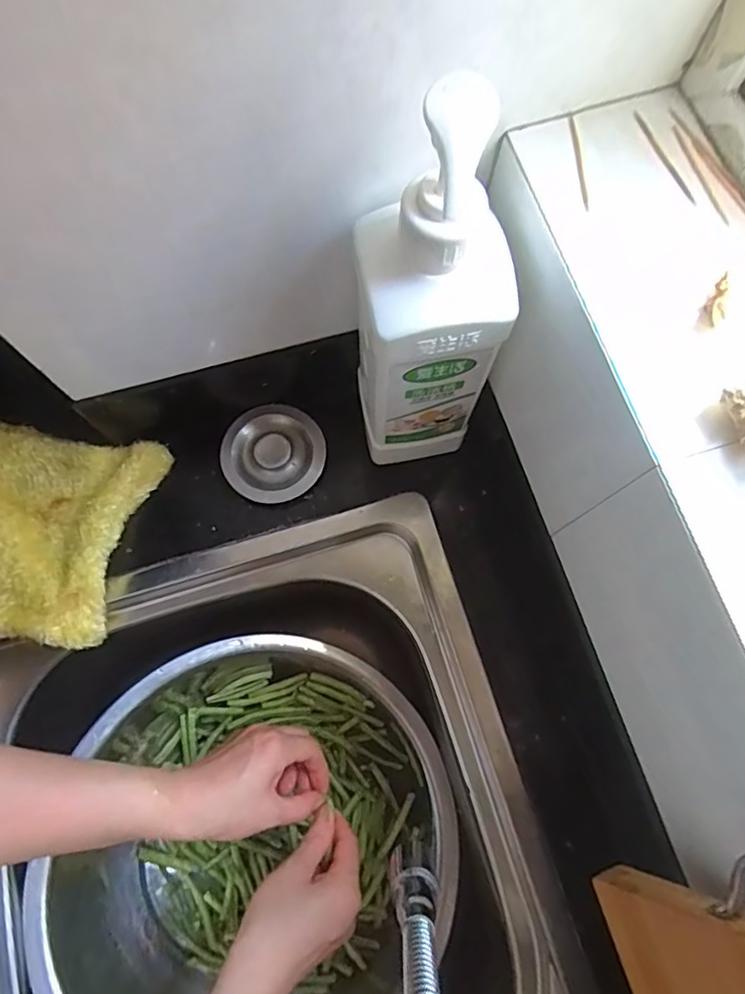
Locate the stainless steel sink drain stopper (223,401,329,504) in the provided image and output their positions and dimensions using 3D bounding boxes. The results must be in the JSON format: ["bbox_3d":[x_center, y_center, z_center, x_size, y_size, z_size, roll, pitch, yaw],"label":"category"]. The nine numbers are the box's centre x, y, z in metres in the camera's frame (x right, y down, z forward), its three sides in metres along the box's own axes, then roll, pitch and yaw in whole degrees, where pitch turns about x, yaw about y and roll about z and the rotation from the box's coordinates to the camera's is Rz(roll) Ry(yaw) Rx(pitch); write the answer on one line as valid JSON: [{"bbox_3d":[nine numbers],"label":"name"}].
[{"bbox_3d":[-0.081,-0.036,0.461,0.081,0.016,0.079,0,74,-1],"label":"stainless steel sink drain stopper"}]

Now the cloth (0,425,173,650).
[{"bbox_3d":[-0.252,0.029,0.431,0.142,0.025,0.163,8,74,2],"label":"cloth"}]

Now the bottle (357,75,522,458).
[{"bbox_3d":[0.031,-0.089,0.333,0.077,0.287,0.050,-1,74,-1],"label":"bottle"}]

